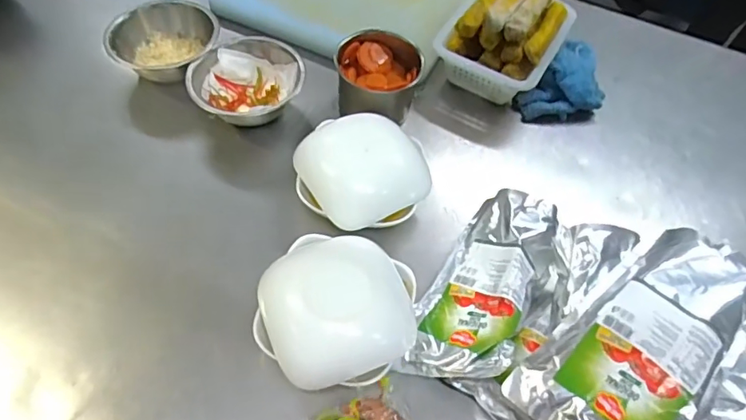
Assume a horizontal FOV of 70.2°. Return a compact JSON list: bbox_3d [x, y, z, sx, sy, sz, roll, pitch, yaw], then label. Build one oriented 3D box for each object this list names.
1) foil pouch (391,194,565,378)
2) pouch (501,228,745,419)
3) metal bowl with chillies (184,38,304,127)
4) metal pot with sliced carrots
[{"bbox_3d":[0.137,0.089,0.592,0.128,0.080,0.239,28,58,13],"label":"foil pouch"},{"bbox_3d":[0.264,0.136,0.498,0.266,0.047,0.144,-37,64,-13],"label":"pouch"},{"bbox_3d":[-0.175,-0.181,0.737,0.152,0.067,0.120,-1,57,-6],"label":"metal bowl with chillies"},{"bbox_3d":[0.006,-0.176,0.745,0.117,0.102,0.093,-1,57,-6],"label":"metal pot with sliced carrots"}]

